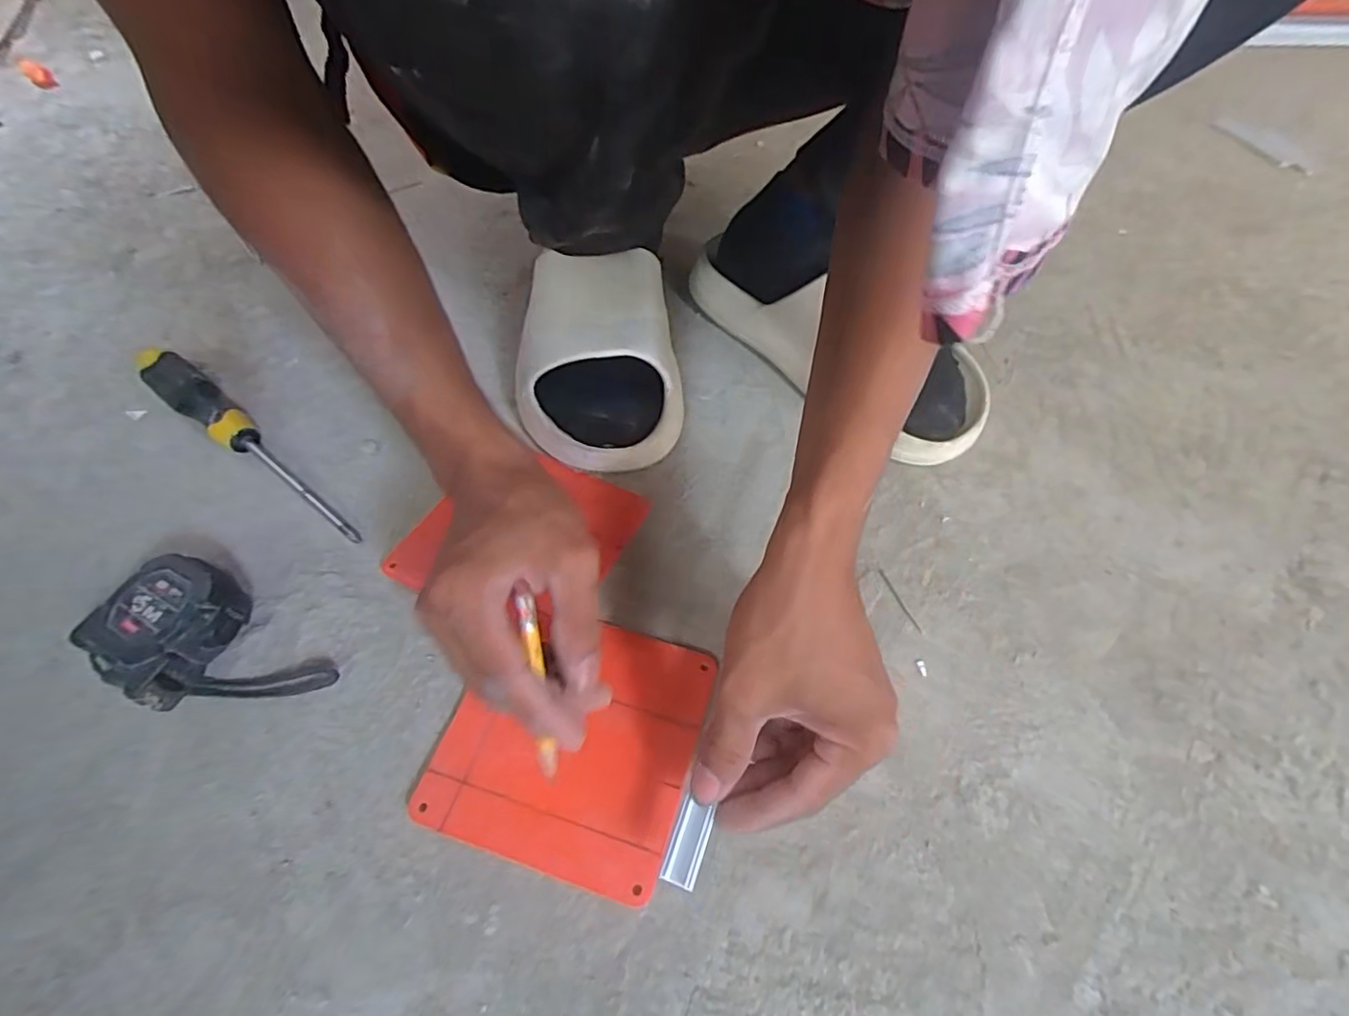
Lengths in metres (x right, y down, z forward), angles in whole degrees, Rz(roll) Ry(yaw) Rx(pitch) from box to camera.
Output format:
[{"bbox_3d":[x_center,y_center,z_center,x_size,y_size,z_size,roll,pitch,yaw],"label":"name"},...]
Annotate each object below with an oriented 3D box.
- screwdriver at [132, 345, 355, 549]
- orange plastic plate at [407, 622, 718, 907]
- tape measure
[{"bbox_3d":[-0.287,-0.046,0.404,0.224,0.035,0.027,31,60,19],"label":"screwdriver"},{"bbox_3d":[-0.054,0.117,0.314,0.126,0.010,0.123,14,55,9],"label":"orange plastic plate"},{"bbox_3d":[-0.247,0.073,0.316,0.121,0.040,0.067,21,57,13],"label":"tape measure"}]

